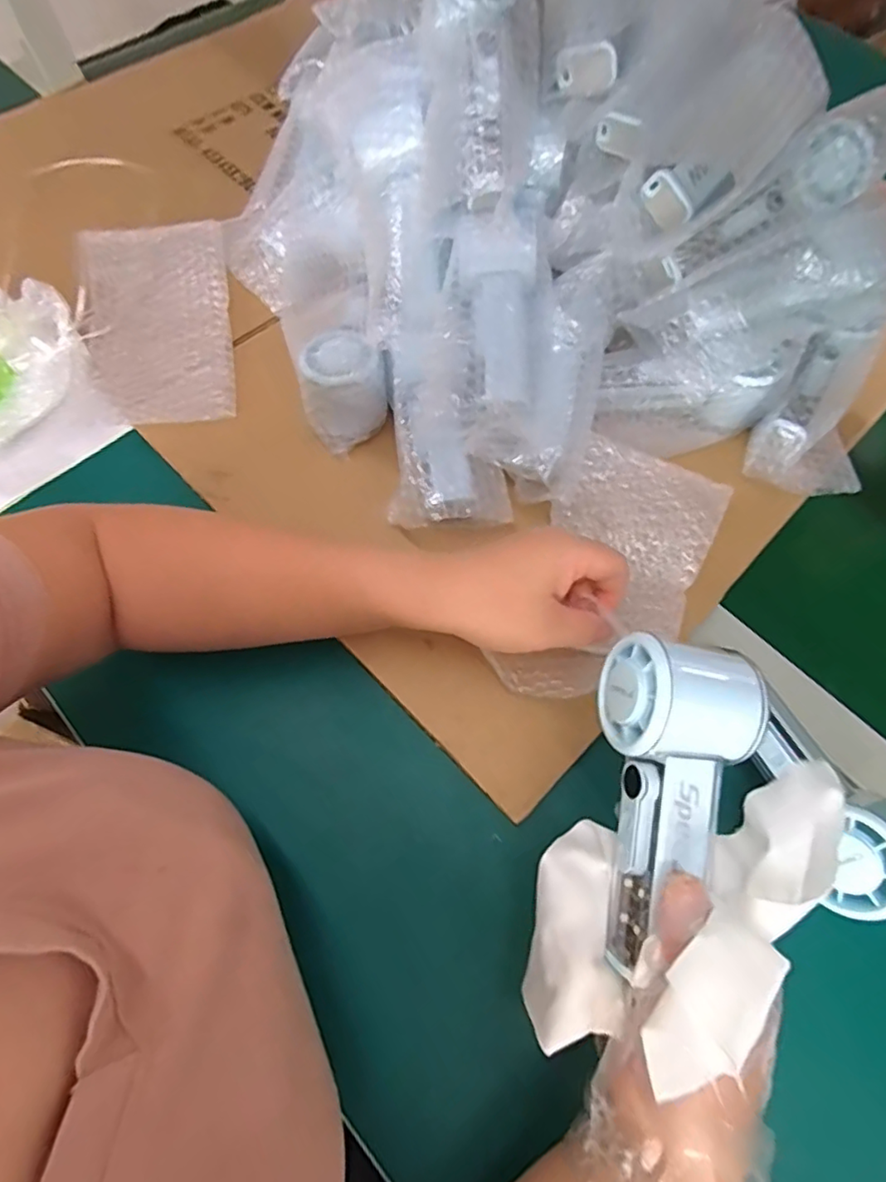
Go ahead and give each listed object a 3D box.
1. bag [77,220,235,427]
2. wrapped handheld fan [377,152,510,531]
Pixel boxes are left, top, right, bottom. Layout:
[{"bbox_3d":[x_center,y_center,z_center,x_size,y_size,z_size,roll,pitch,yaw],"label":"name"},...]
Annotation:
[{"bbox_3d":[-0.242,-0.229,0.487,0.114,0.017,0.200,-9,74,-8],"label":"bag"},{"bbox_3d":[-0.012,-0.172,0.396,0.081,0.059,0.255,-9,90,-5],"label":"wrapped handheld fan"}]

